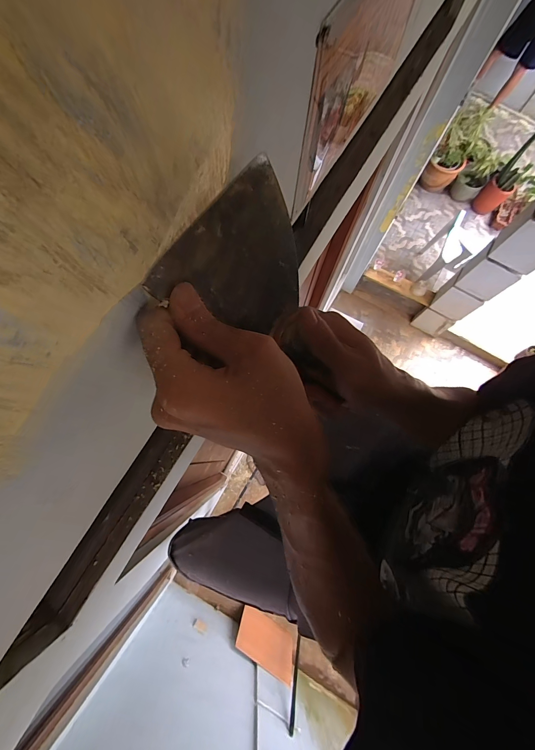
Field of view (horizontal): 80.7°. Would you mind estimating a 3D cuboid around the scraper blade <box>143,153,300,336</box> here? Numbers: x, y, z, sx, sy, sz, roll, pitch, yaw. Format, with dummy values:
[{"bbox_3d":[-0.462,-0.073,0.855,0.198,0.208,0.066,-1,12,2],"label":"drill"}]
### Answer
[{"bbox_3d":[-0.014,-0.062,0.191,0.091,0.080,0.004,-50,45,-7],"label":"scraper blade"}]

